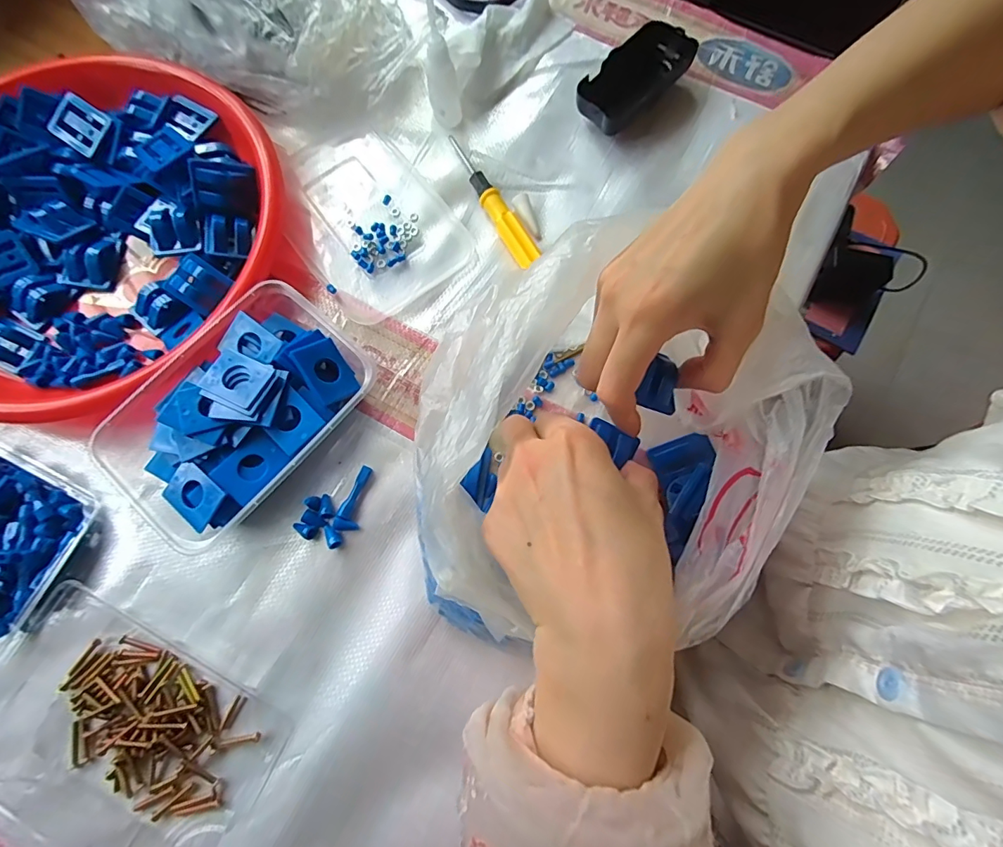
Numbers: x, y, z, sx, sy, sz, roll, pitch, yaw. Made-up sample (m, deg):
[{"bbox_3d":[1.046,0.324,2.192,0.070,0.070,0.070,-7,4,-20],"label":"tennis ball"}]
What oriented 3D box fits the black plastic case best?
[{"bbox_3d":[0.110,-0.292,0.397,0.049,0.027,0.112,44,80,10],"label":"black plastic case"}]

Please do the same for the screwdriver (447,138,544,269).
[{"bbox_3d":[-0.008,-0.181,0.376,0.020,0.014,0.136,-29,78,-7],"label":"screwdriver"}]

